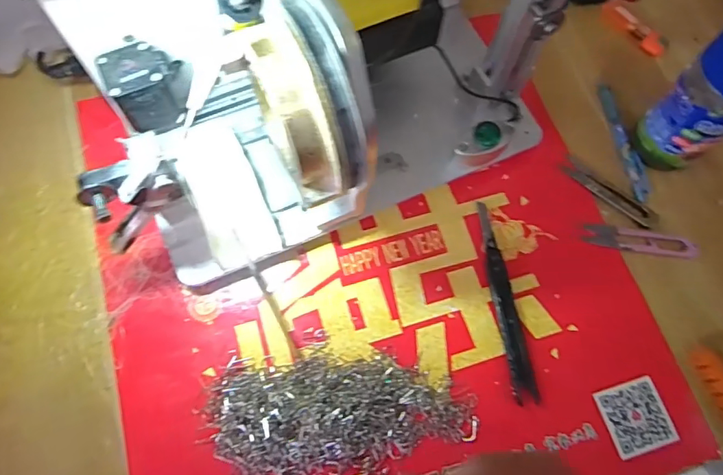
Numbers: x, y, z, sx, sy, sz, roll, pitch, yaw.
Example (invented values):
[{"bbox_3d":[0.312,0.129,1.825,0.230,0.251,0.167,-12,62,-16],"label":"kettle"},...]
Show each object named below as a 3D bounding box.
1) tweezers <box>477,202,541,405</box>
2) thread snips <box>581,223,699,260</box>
[{"bbox_3d":[0.122,0.050,0.437,0.019,0.013,0.171,-5,69,-4],"label":"tweezers"},{"bbox_3d":[0.250,0.003,0.457,0.094,0.010,0.023,14,68,4],"label":"thread snips"}]

